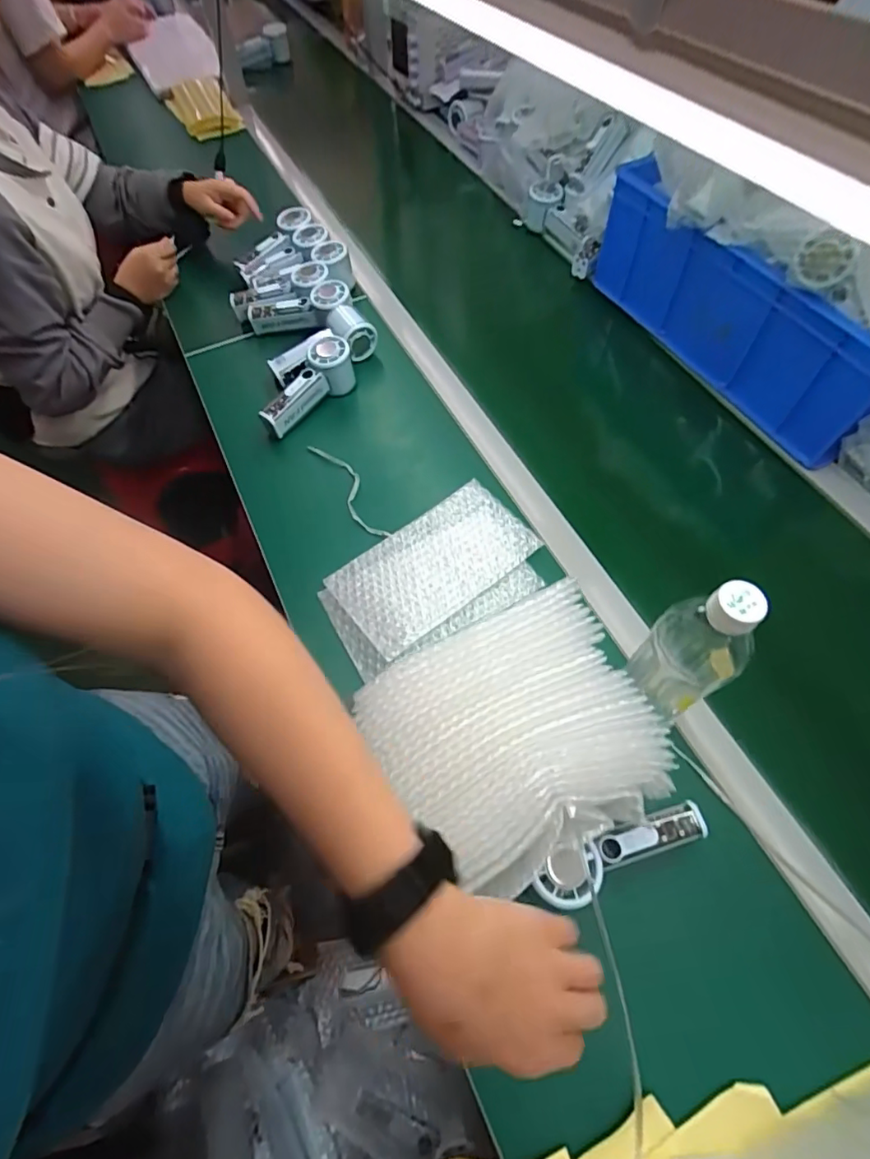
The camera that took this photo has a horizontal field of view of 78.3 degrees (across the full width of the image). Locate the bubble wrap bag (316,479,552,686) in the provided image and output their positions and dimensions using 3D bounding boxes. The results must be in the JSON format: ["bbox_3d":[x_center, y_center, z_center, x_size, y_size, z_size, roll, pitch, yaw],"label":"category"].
[{"bbox_3d":[-0.003,-0.006,0.600,0.239,0.027,0.149,-27,63,-14],"label":"bubble wrap bag"}]

